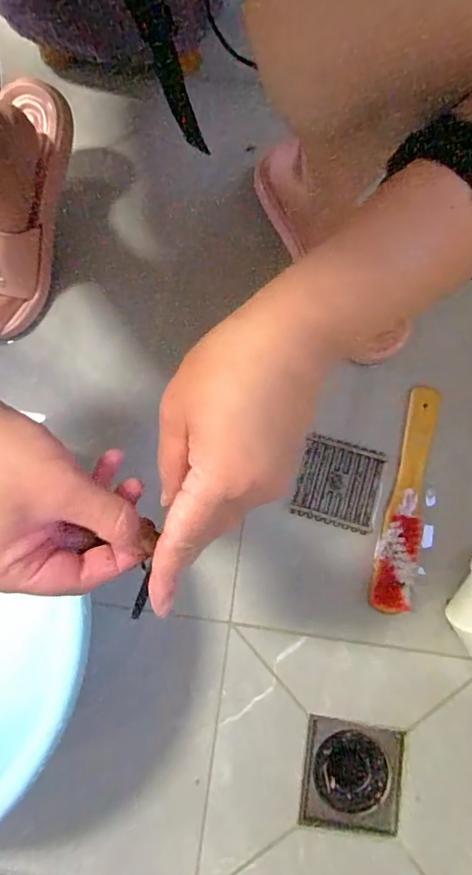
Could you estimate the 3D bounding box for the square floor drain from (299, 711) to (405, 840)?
[{"bbox_3d":[0.114,0.332,0.476,0.097,0.012,0.096,9,80,3],"label":"square floor drain"}]

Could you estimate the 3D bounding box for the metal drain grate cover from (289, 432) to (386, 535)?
[{"bbox_3d":[0.108,0.048,0.517,0.086,0.004,0.090,16,80,4],"label":"metal drain grate cover"}]

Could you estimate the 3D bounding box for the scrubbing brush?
[{"bbox_3d":[0.179,0.060,0.498,0.037,0.030,0.233,16,80,4],"label":"scrubbing brush"}]

